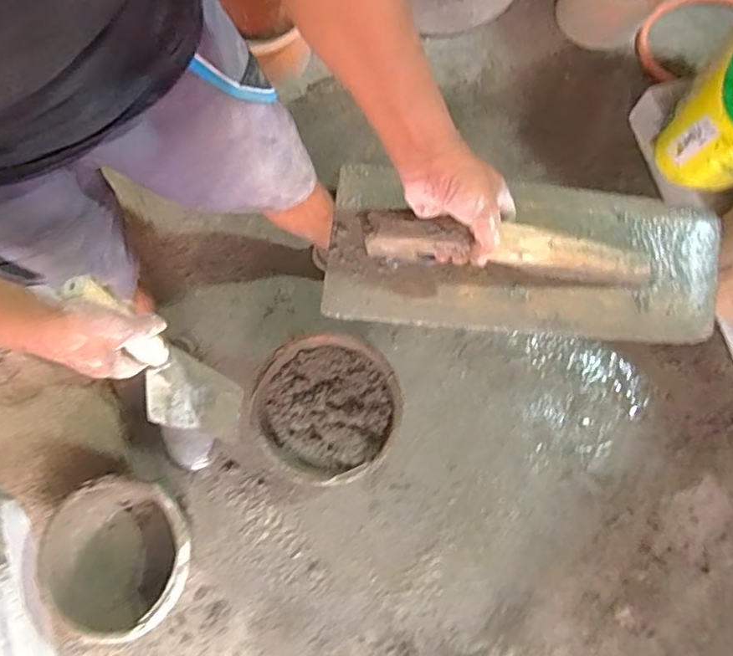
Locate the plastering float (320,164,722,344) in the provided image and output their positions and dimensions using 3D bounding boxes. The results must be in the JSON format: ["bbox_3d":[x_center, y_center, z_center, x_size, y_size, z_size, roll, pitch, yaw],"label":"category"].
[{"bbox_3d":[0.152,-0.078,0.553,0.380,0.072,0.150,3,77,4],"label":"plastering float"}]

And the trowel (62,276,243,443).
[{"bbox_3d":[-0.226,0.040,0.606,0.073,0.296,0.090,-33,56,-6],"label":"trowel"}]

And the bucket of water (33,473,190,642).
[{"bbox_3d":[-0.411,0.379,0.976,0.239,0.169,0.259,-35,78,-7],"label":"bucket of water"}]

